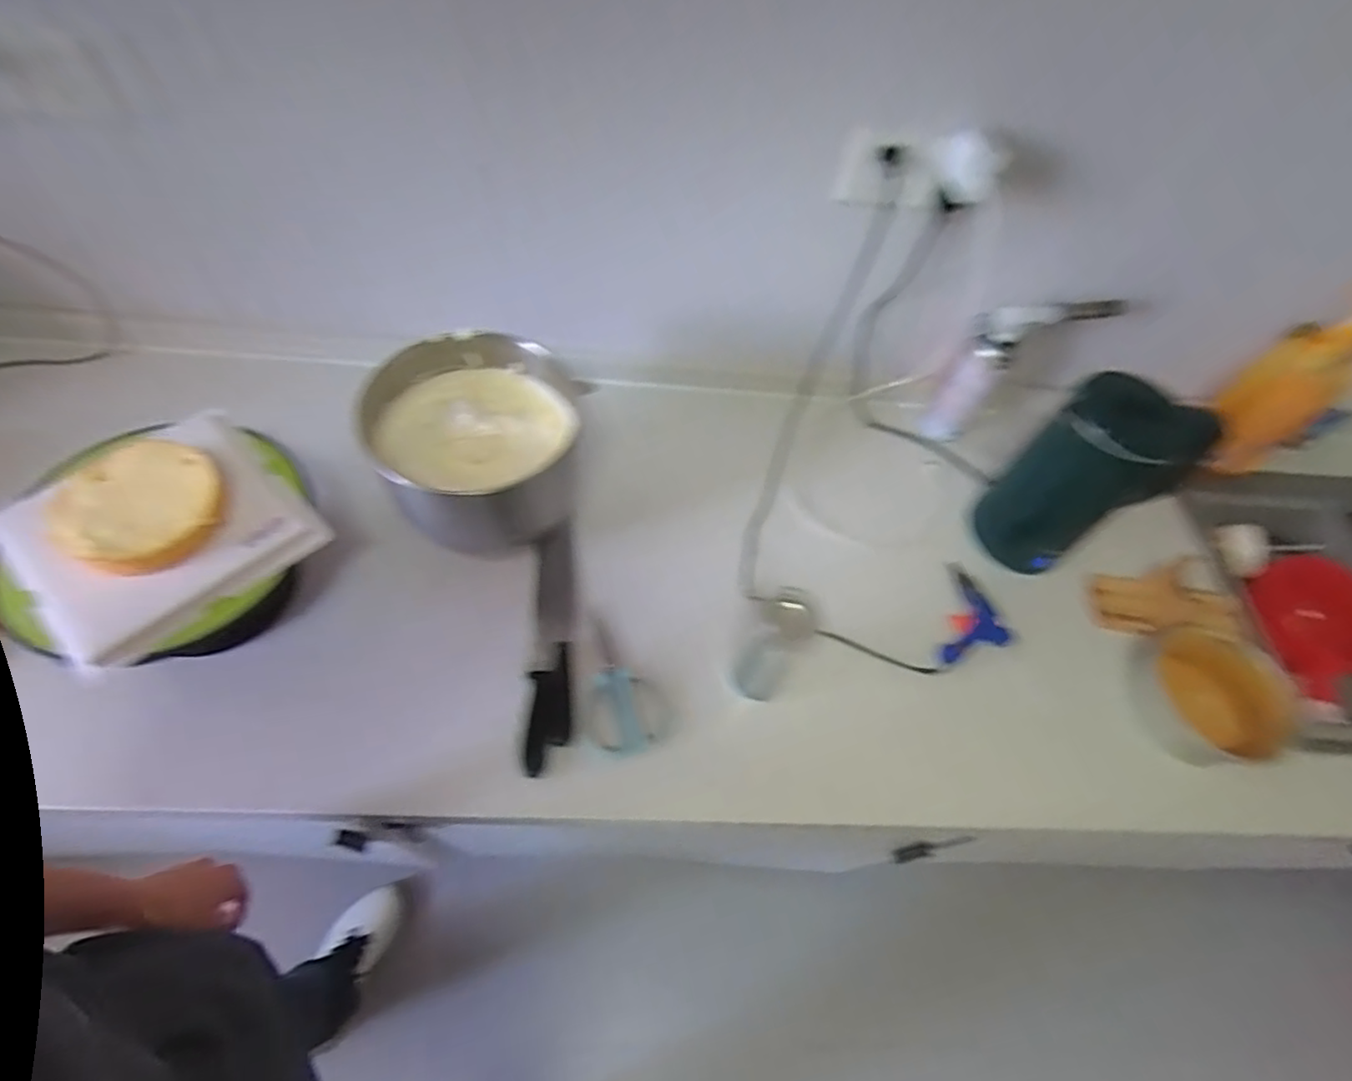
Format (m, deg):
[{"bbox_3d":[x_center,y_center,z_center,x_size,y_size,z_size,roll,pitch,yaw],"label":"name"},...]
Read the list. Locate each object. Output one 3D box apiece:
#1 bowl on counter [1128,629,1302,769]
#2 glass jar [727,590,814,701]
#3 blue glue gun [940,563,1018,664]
[{"bbox_3d":[0.655,0.193,0.813,0.154,0.083,0.170,-15,59,-14],"label":"bowl on counter"},{"bbox_3d":[0.103,0.122,0.730,0.058,0.173,0.056,2,57,-3],"label":"glass jar"},{"bbox_3d":[0.368,0.097,0.865,0.109,0.031,0.114,-16,59,-15],"label":"blue glue gun"}]

